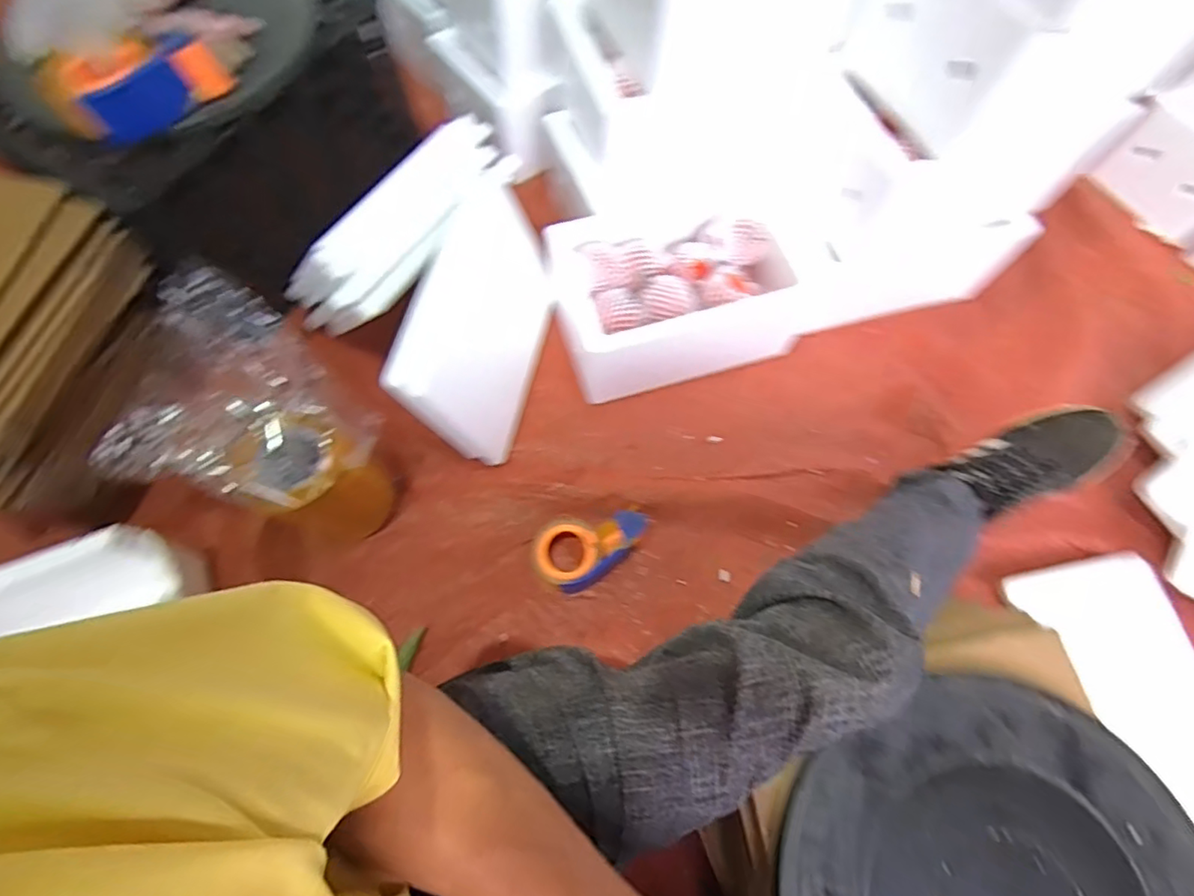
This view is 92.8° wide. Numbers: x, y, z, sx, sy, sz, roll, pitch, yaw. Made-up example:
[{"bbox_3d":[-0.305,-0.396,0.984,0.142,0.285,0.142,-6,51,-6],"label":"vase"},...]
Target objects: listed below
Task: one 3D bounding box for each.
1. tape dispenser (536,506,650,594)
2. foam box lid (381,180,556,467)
[{"bbox_3d":[-0.002,0.132,0.759,0.157,0.051,0.094,-11,69,-6],"label":"tape dispenser"},{"bbox_3d":[-0.147,-0.178,0.807,0.037,0.220,0.370,-3,61,32],"label":"foam box lid"}]

